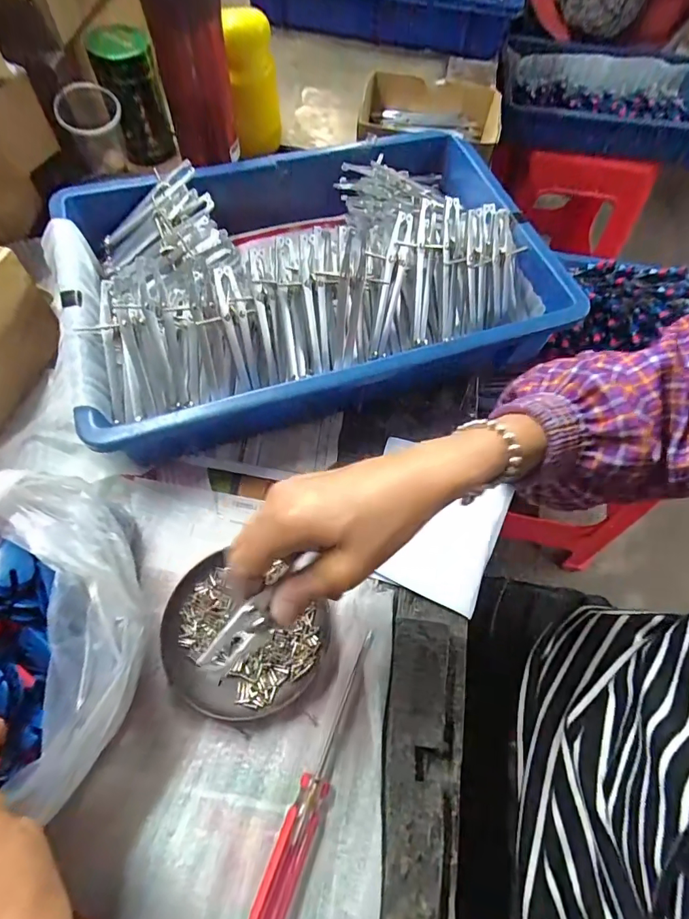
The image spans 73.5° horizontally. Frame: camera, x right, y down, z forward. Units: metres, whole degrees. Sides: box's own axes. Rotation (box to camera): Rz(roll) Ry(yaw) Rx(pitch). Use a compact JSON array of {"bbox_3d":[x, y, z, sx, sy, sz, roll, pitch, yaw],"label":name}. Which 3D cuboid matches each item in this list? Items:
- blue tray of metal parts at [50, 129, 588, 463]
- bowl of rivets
[{"bbox_3d":[-0.027,-0.180,0.424,0.428,0.085,0.272,-16,65,-11],"label":"blue tray of metal parts"},{"bbox_3d":[-0.073,0.128,0.339,0.117,0.016,0.106,8,63,1],"label":"bowl of rivets"}]

